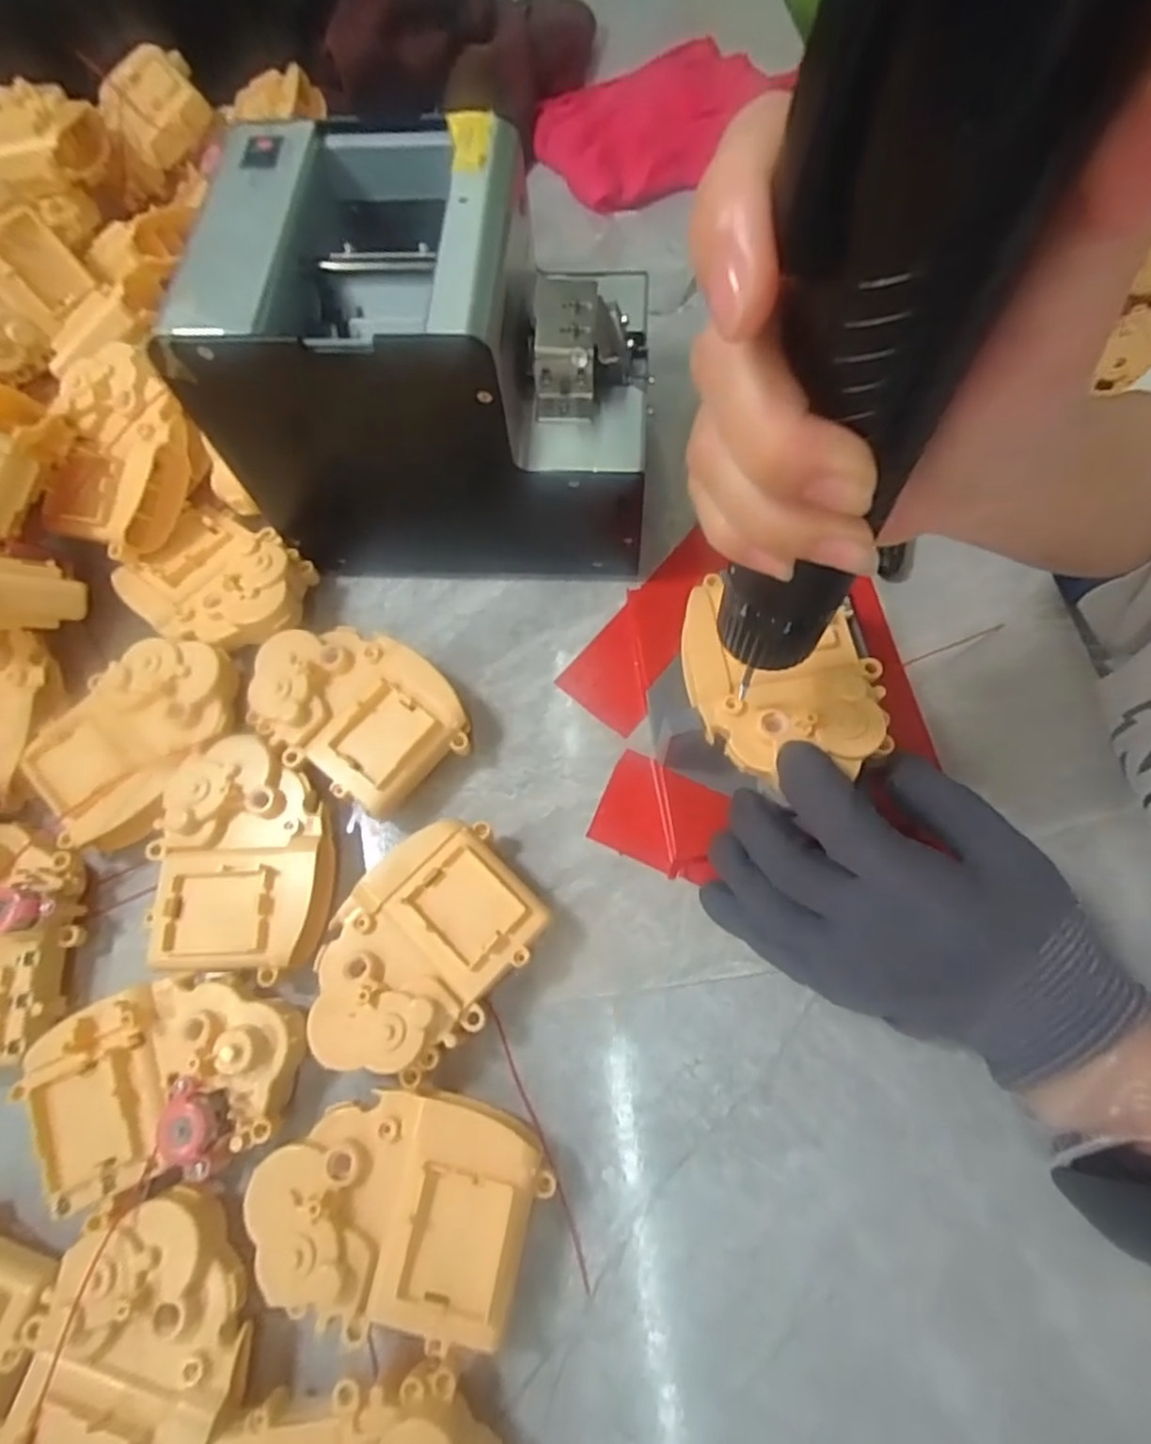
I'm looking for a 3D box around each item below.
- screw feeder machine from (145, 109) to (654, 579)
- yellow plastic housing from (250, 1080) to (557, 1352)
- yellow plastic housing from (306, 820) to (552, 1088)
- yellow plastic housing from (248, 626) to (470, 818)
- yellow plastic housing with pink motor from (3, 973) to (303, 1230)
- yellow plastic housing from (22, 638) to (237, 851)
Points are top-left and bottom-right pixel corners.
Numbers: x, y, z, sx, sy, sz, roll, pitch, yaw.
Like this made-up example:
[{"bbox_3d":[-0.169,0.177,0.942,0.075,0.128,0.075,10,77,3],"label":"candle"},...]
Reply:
[{"bbox_3d":[-0.059,-0.161,0.318,0.183,0.144,0.132,1,69,3],"label":"screw feeder machine"},{"bbox_3d":[-0.062,0.174,0.247,0.094,0.038,0.074,20,72,10],"label":"yellow plastic housing"},{"bbox_3d":[-0.062,0.093,0.279,0.073,0.038,0.102,35,75,14],"label":"yellow plastic housing"},{"bbox_3d":[-0.103,-0.006,0.320,0.102,0.036,0.073,39,76,15],"label":"yellow plastic housing"},{"bbox_3d":[-0.158,0.139,0.267,0.101,0.039,0.076,-23,70,-6],"label":"yellow plastic housing with pink motor"},{"bbox_3d":[-0.206,0.004,0.313,0.066,0.023,0.099,30,74,13],"label":"yellow plastic housing"}]

